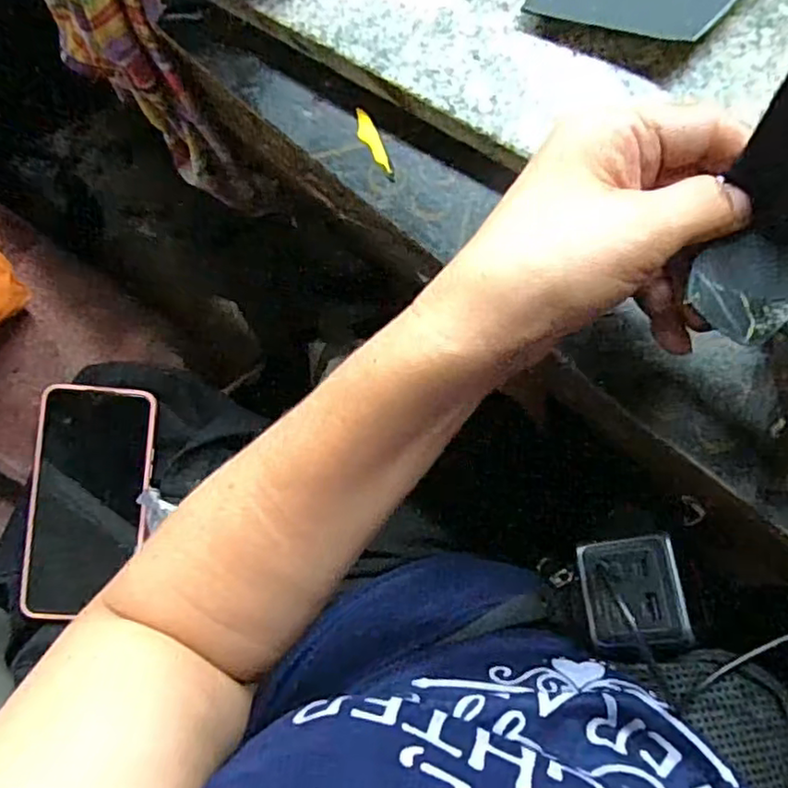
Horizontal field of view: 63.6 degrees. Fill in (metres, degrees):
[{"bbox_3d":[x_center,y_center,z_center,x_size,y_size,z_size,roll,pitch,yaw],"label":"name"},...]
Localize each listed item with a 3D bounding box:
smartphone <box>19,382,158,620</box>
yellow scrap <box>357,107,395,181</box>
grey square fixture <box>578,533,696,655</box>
[{"bbox_3d":[-0.219,0.075,0.453,0.077,0.019,0.158,3,85,5],"label":"smartphone"},{"bbox_3d":[-0.010,-0.122,0.310,0.009,0.004,0.040,-28,83,2],"label":"yellow scrap"},{"bbox_3d":[0.115,0.096,0.305,0.045,0.005,0.052,-16,69,26],"label":"grey square fixture"}]

